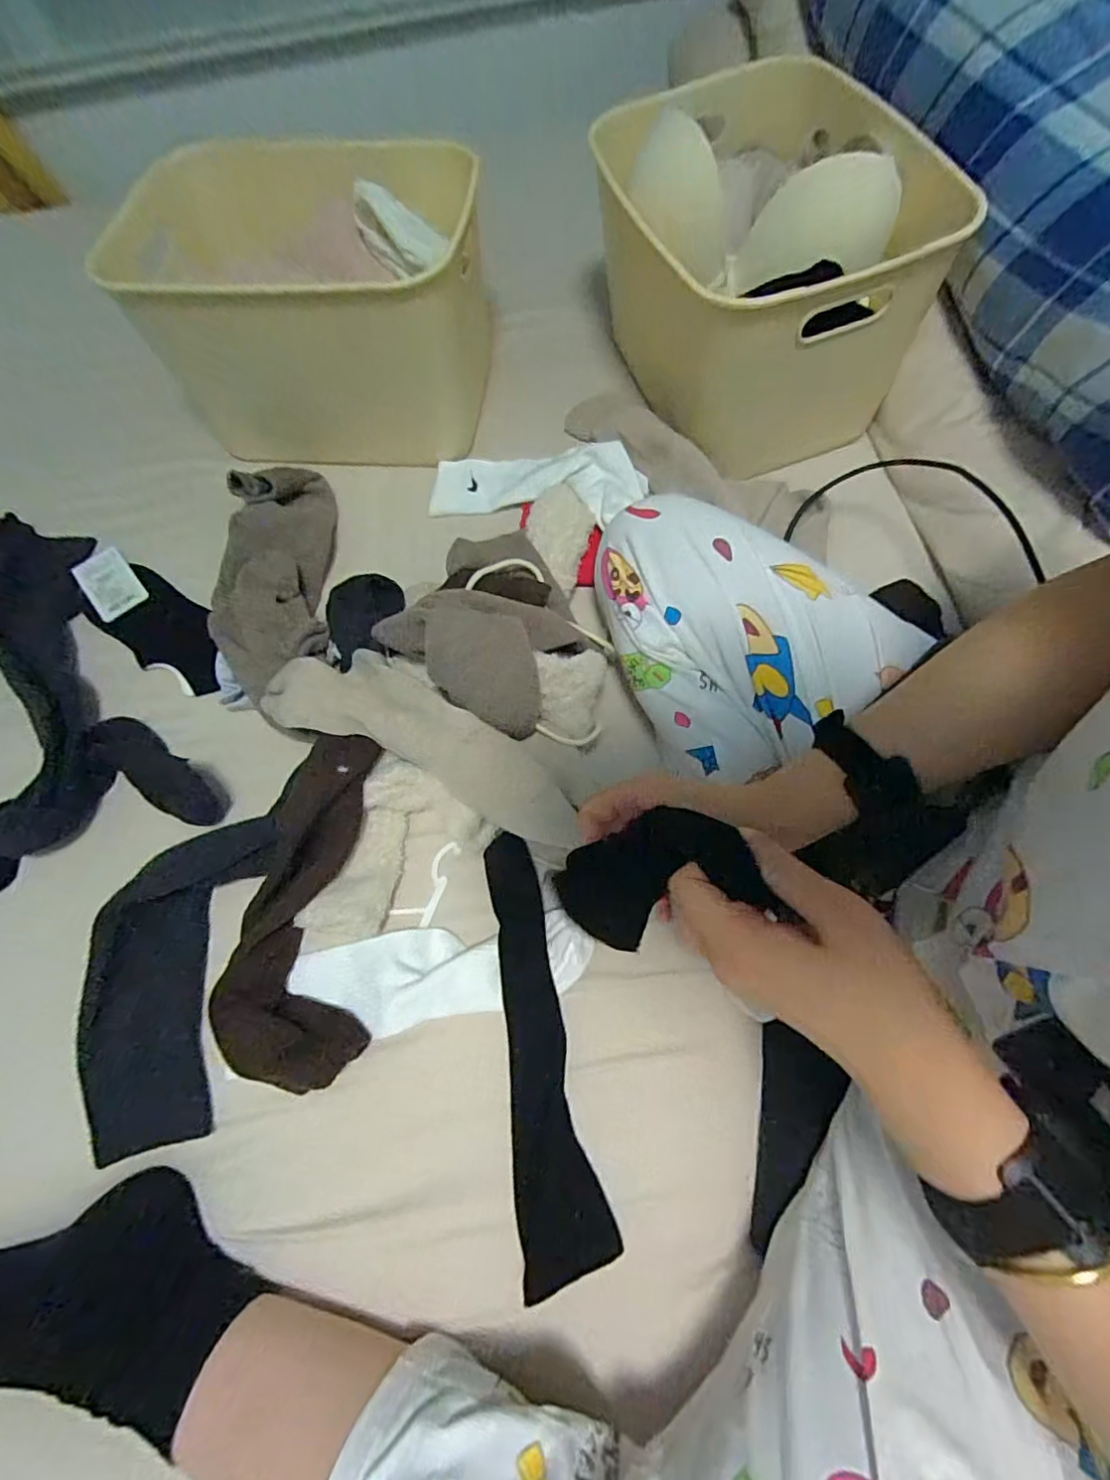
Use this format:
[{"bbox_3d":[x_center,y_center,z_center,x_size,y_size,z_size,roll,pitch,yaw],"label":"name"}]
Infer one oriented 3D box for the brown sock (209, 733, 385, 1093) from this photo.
[{"bbox_3d":[-0.200,0.127,0.461,0.096,0.052,0.260,-3,68,2],"label":"brown sock"}]

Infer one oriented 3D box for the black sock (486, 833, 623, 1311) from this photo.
[{"bbox_3d":[-0.018,0.218,0.439,0.057,0.024,0.298,-12,68,-2],"label":"black sock"}]

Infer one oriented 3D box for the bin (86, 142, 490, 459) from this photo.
[{"bbox_3d":[-0.240,-0.457,0.648,0.295,0.234,0.244,5,68,5],"label":"bin"}]

